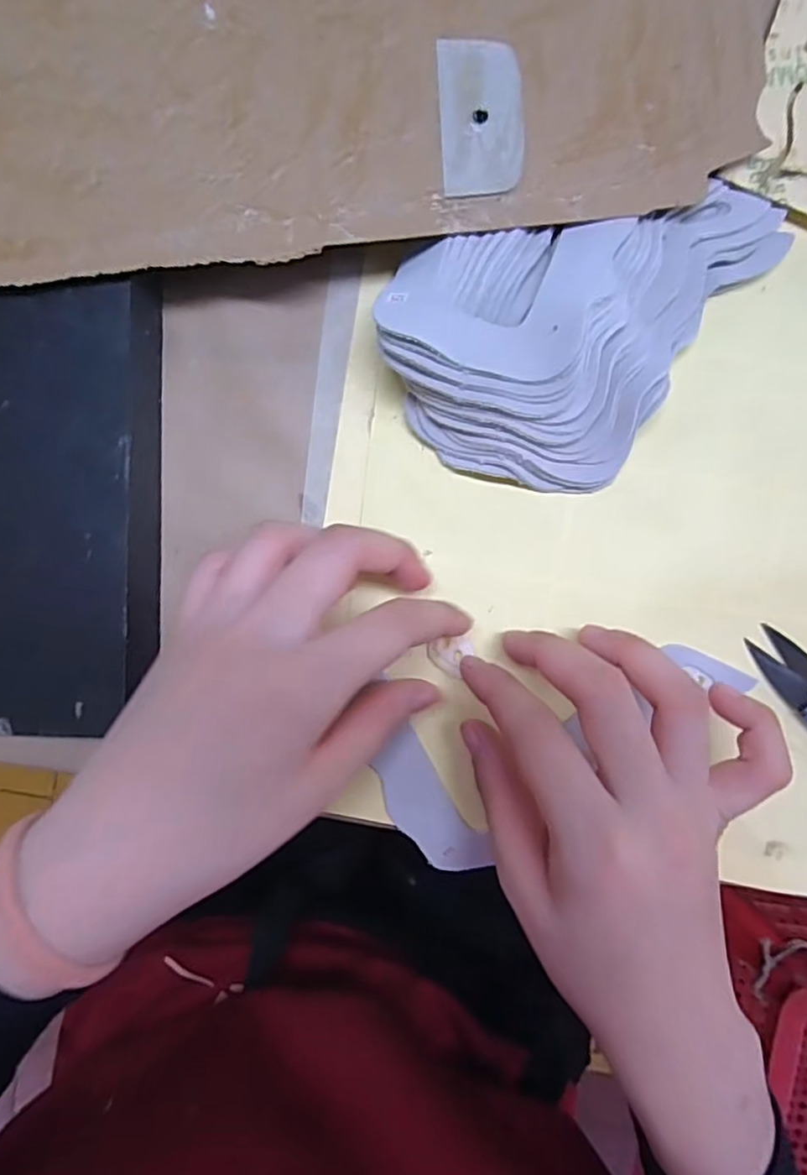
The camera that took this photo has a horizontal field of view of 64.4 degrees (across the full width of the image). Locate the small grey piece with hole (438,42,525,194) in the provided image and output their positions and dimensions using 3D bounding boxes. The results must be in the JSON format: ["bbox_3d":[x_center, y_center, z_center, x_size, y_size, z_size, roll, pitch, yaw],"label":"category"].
[{"bbox_3d":[0.028,-0.163,0.222,0.028,0.004,0.051,-3,95,-2],"label":"small grey piece with hole"}]

